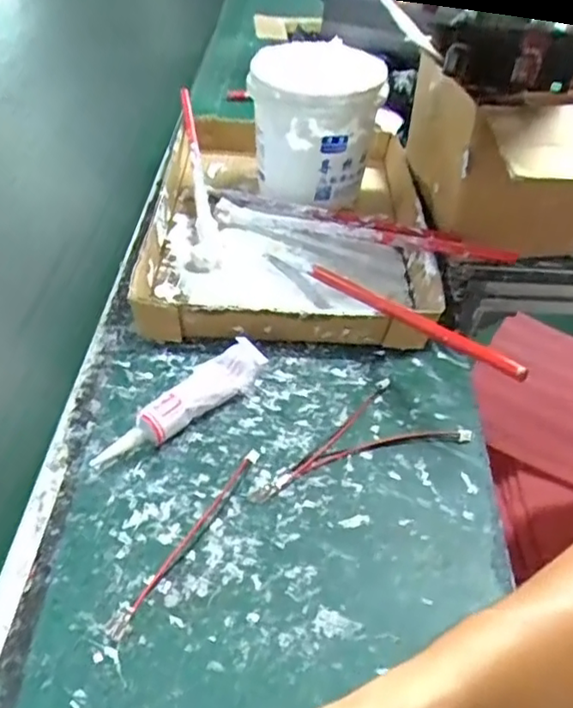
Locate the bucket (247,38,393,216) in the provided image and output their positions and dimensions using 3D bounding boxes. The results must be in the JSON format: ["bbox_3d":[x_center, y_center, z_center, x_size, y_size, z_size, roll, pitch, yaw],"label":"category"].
[{"bbox_3d":[0.030,-0.229,0.620,0.125,0.113,0.163,7,44,2],"label":"bucket"}]

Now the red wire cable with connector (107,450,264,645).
[{"bbox_3d":[-0.056,0.105,0.367,0.010,0.007,0.135,24,49,21],"label":"red wire cable with connector"}]

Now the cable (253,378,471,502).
[{"bbox_3d":[0.042,0.053,0.418,0.147,0.006,0.066,-17,48,-17],"label":"cable"}]

